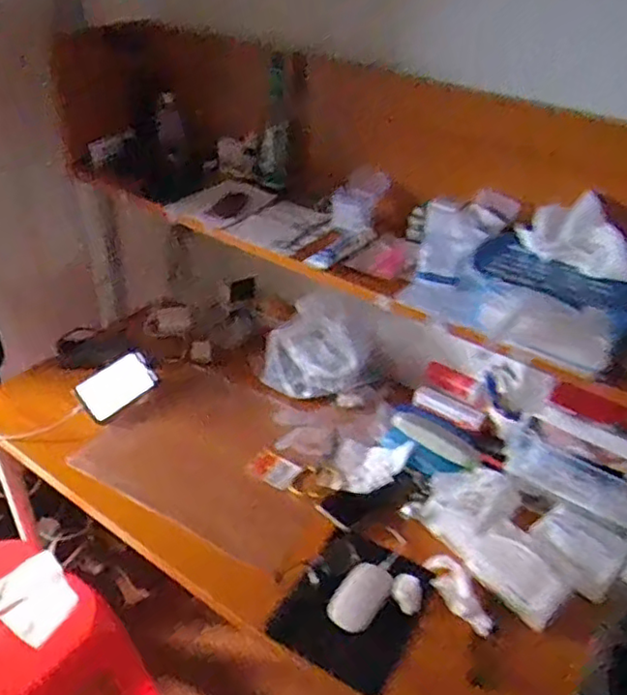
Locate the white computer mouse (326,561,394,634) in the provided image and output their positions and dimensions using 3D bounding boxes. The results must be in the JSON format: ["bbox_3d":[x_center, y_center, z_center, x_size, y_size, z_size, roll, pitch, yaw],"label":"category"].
[{"bbox_3d":[0.069,0.357,0.915,0.067,0.021,0.102,29,43,29],"label":"white computer mouse"}]

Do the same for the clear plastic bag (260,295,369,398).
[{"bbox_3d":[-0.003,0.002,1.223,0.209,0.185,0.084,19,39,19],"label":"clear plastic bag"}]

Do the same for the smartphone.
[{"bbox_3d":[-0.378,0.073,1.230,0.153,0.015,0.091,-38,86,-33],"label":"smartphone"}]

